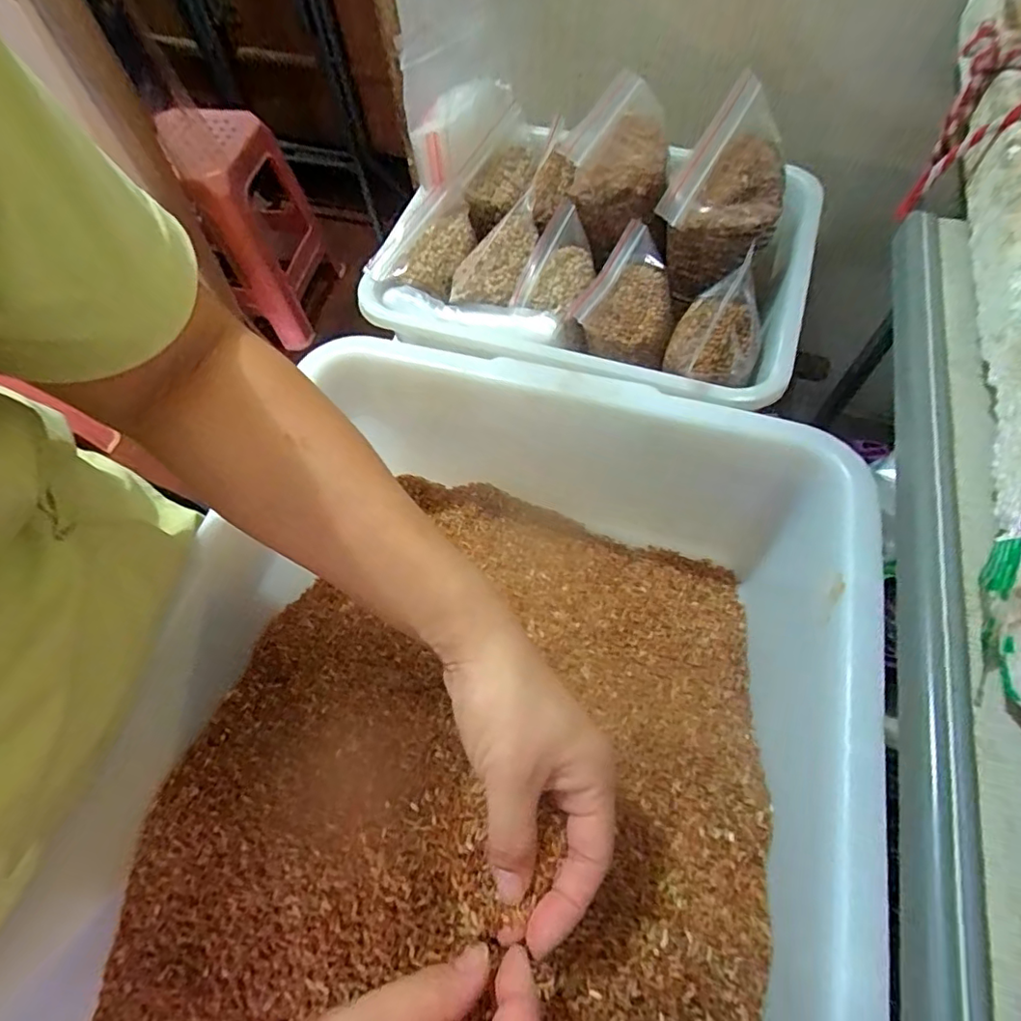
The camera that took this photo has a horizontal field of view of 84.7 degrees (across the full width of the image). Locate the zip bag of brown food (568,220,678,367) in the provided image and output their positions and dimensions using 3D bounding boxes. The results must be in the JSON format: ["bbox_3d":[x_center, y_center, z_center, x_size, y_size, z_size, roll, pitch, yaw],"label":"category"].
[{"bbox_3d":[0.113,-0.188,0.516,0.086,0.040,0.137,31,68,-2],"label":"zip bag of brown food"}]

